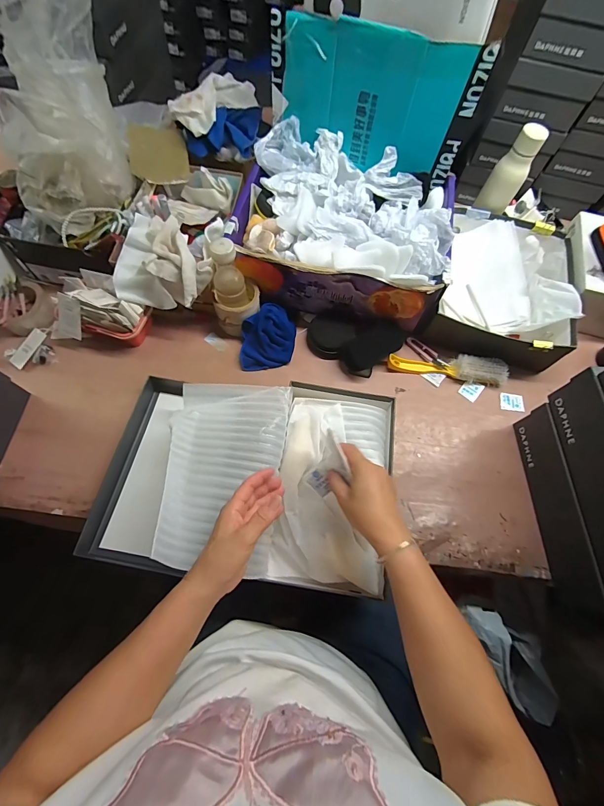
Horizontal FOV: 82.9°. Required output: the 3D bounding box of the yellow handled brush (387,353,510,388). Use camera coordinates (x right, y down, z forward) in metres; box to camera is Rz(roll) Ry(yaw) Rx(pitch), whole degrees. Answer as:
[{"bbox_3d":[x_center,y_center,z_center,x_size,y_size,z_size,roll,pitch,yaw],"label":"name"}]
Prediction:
[{"bbox_3d":[0.282,-0.072,0.668,0.224,0.031,0.048,8,67,1],"label":"yellow handled brush"}]

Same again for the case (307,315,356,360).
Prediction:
[{"bbox_3d":[0.053,-0.130,0.671,0.083,0.034,0.075,39,71,13],"label":"case"}]

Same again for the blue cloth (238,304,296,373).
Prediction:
[{"bbox_3d":[-0.066,-0.126,0.661,0.102,0.059,0.118,5,67,0],"label":"blue cloth"}]

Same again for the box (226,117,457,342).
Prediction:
[{"bbox_3d":[0.080,-0.344,0.673,0.394,0.155,0.297,14,67,3],"label":"box"}]

